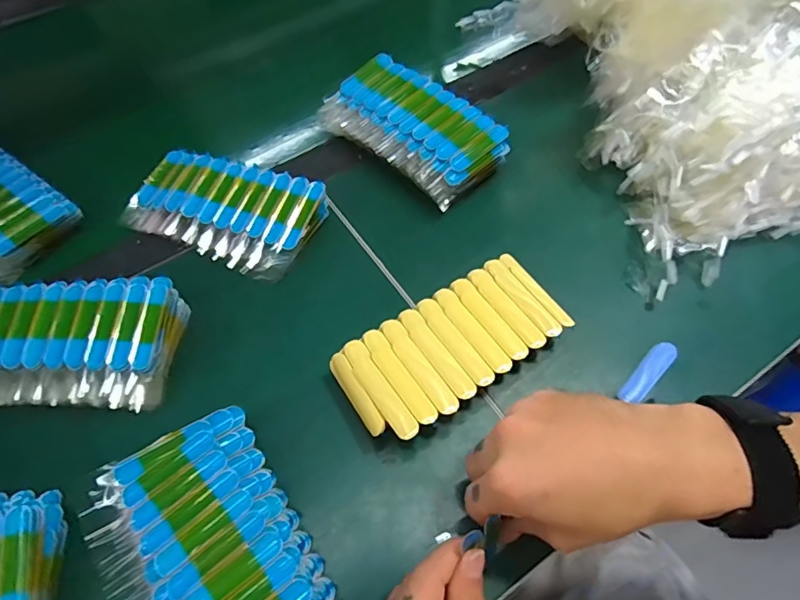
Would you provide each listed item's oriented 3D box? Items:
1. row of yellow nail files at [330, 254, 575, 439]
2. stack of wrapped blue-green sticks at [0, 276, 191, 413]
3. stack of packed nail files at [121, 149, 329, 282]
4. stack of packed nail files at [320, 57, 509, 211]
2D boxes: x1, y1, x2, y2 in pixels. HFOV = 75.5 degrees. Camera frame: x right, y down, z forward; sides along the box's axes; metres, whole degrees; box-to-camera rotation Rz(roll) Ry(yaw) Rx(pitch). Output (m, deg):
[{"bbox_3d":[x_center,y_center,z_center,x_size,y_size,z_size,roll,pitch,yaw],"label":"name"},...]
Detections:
[{"bbox_3d":[0.037,0.035,0.368,0.156,0.035,0.074,-31,63,-15],"label":"row of yellow nail files"},{"bbox_3d":[-0.245,0.031,0.372,0.160,0.031,0.089,-1,60,1],"label":"stack of wrapped blue-green sticks"},{"bbox_3d":[-0.148,-0.077,0.443,0.161,0.034,0.090,19,62,13],"label":"stack of packed nail files"},{"bbox_3d":[0.009,-0.152,0.472,0.163,0.050,0.091,39,68,22],"label":"stack of packed nail files"}]

